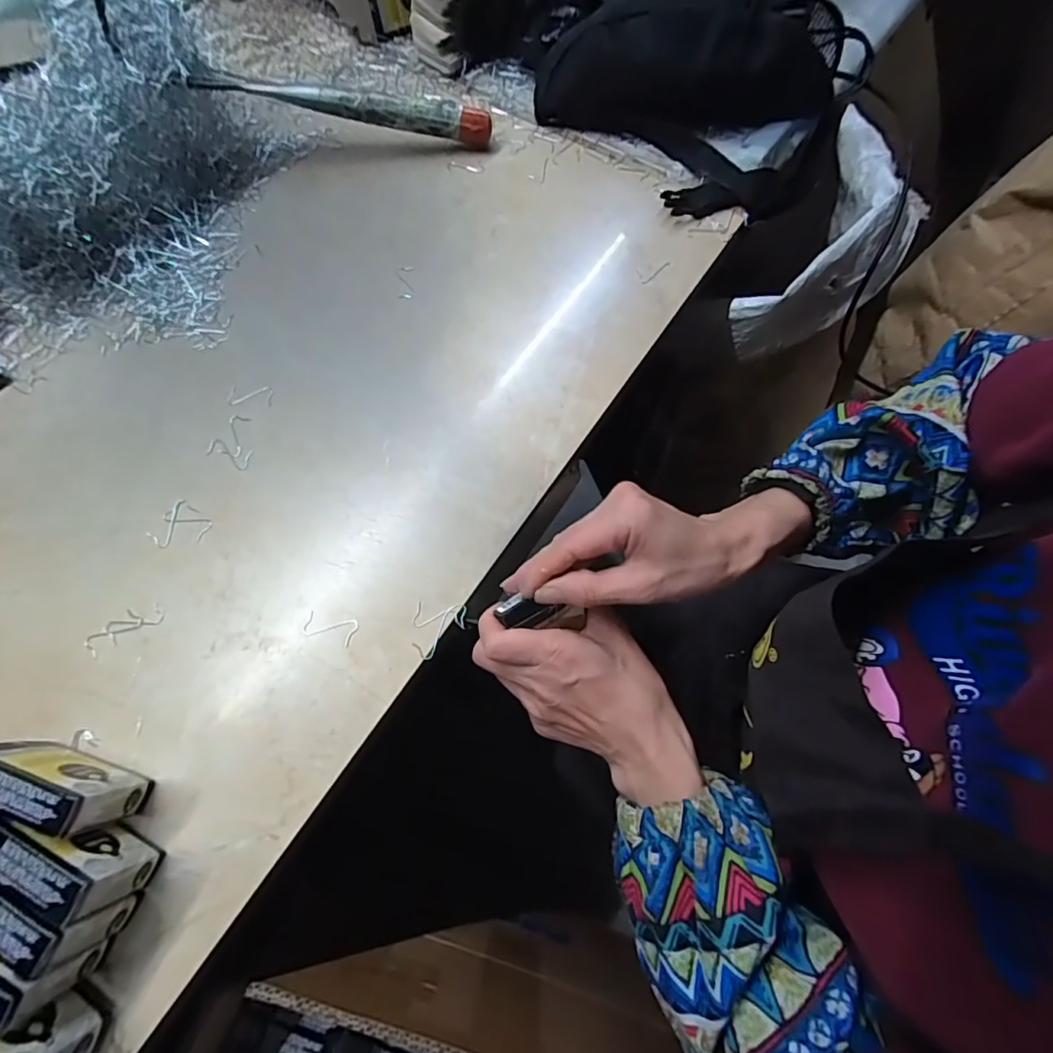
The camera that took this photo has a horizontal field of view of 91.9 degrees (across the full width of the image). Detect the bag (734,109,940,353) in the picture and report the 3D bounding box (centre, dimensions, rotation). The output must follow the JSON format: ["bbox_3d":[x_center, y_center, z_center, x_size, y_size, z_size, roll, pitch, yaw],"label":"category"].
[{"bbox_3d":[0.319,-0.291,0.513,0.119,0.097,0.275,32,89,9],"label":"bag"}]

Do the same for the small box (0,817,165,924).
[{"bbox_3d":[-0.241,0.168,0.267,0.075,0.053,0.024,24,72,8],"label":"small box"}]

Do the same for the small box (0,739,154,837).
[{"bbox_3d":[-0.257,0.139,0.279,0.080,0.062,0.022,15,71,5],"label":"small box"}]

